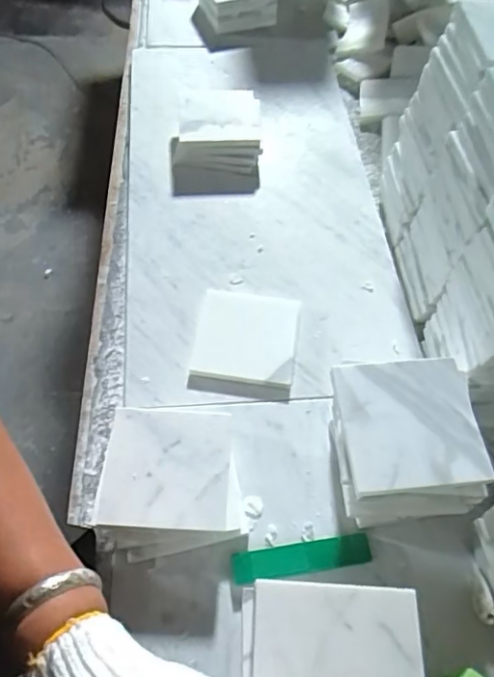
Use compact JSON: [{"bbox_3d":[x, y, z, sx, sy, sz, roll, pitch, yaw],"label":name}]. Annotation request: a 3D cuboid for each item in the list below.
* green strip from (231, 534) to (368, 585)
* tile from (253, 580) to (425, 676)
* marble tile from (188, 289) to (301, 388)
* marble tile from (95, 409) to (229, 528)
[{"bbox_3d":[0.046,0.182,0.451,0.113,0.010,0.024,-7,60,-6],"label":"green strip"},{"bbox_3d":[0.054,0.197,0.315,0.099,0.008,0.099,4,60,0],"label":"tile"},{"bbox_3d":[0.000,-0.004,0.564,0.102,0.012,0.106,8,60,2],"label":"marble tile"},{"bbox_3d":[-0.067,0.107,0.457,0.103,0.011,0.103,2,60,-1],"label":"marble tile"}]

